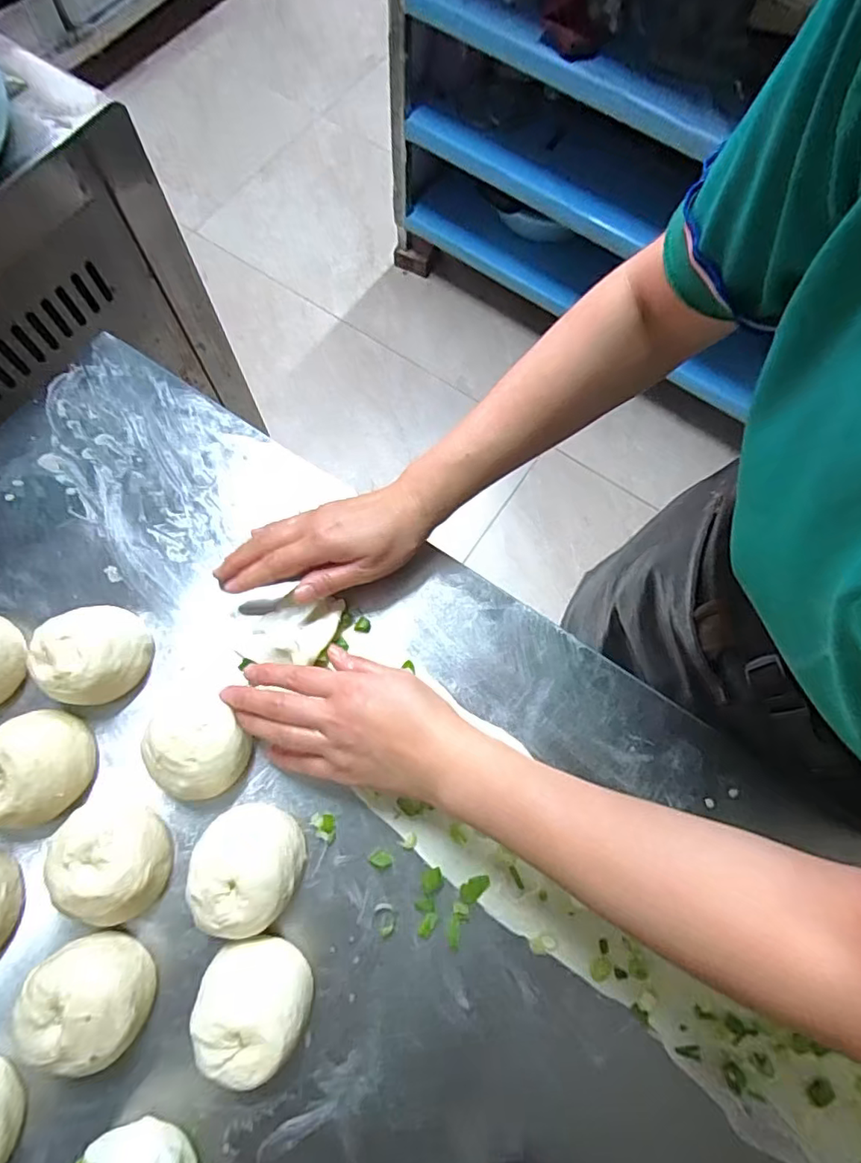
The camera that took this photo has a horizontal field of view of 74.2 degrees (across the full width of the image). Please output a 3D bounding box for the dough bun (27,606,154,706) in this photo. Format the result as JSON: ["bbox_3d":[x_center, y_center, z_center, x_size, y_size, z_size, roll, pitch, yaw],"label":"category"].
[{"bbox_3d":[-0.244,0.051,0.415,0.067,0.048,0.067,1,73,-2],"label":"dough bun"}]

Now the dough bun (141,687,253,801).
[{"bbox_3d":[-0.157,0.110,0.386,0.064,0.045,0.069,1,73,-2],"label":"dough bun"}]

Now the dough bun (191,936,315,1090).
[{"bbox_3d":[-0.109,0.263,0.355,0.064,0.049,0.066,1,73,-2],"label":"dough bun"}]

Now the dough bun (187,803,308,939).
[{"bbox_3d":[-0.120,0.189,0.378,0.066,0.044,0.072,1,73,-2],"label":"dough bun"}]

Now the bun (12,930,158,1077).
[{"bbox_3d":[-0.211,0.260,0.353,0.071,0.047,0.068,1,73,-2],"label":"bun"}]

